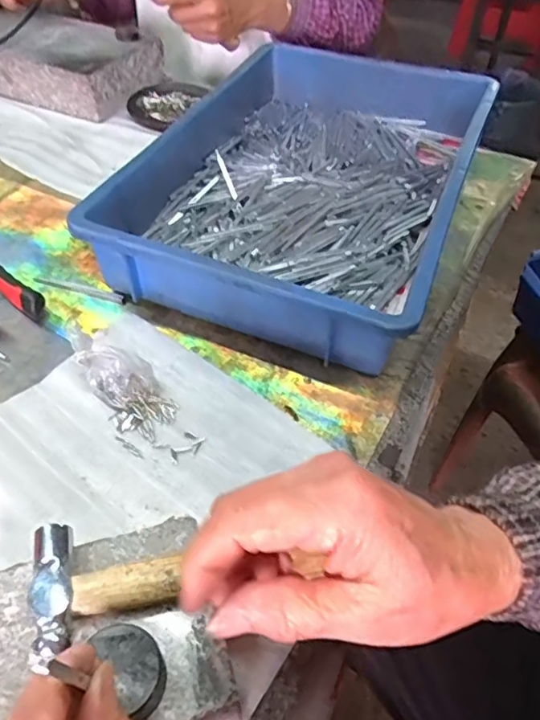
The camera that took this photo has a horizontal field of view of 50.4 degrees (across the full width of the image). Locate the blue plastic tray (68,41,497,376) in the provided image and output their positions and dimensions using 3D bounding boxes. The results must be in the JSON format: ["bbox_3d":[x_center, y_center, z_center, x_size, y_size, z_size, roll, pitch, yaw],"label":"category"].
[{"bbox_3d":[0.048,-0.207,0.595,0.294,0.073,0.473,18,50,13],"label":"blue plastic tray"}]

